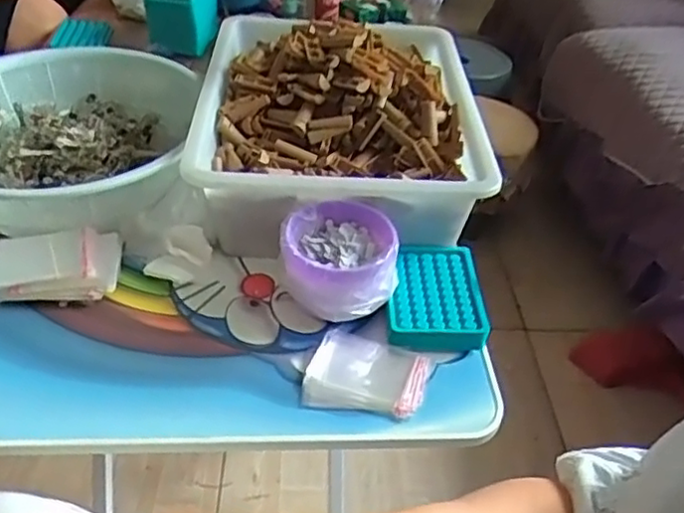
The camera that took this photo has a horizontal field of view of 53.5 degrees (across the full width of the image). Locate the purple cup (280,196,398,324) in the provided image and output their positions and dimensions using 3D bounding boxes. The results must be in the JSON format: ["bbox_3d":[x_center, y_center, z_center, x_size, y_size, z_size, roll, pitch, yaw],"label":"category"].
[{"bbox_3d":[-0.002,0.013,0.694,0.110,0.099,0.106,3,38,-2],"label":"purple cup"}]

